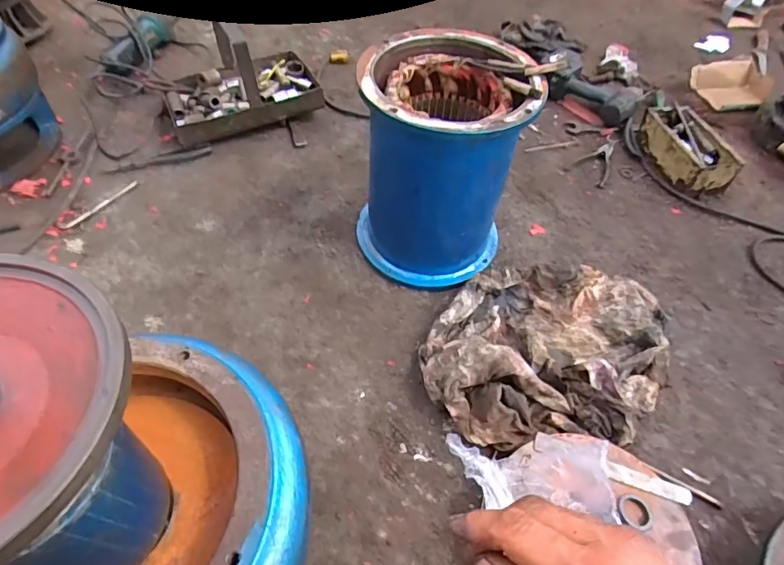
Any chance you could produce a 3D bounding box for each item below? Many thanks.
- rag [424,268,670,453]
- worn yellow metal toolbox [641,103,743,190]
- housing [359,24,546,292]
[{"bbox_3d":[0.244,0.088,0.741,0.402,0.081,0.301,-6,54,-8],"label":"rag"},{"bbox_3d":[0.621,-0.287,1.057,0.116,0.076,0.220,-8,52,-6],"label":"worn yellow metal toolbox"},{"bbox_3d":[0.074,-0.178,0.792,0.247,0.322,0.232,7,52,1],"label":"housing"}]

